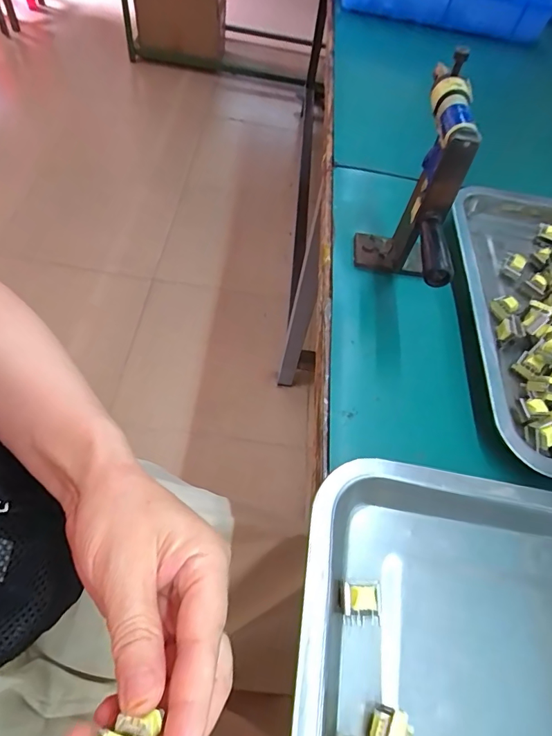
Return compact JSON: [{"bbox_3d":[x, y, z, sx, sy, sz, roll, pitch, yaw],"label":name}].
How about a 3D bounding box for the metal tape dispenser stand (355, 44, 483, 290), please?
[{"bbox_3d":[0.108,-0.130,0.321,0.072,0.127,0.165,15,57,2],"label":"metal tape dispenser stand"}]

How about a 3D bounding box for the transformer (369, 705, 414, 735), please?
[{"bbox_3d":[0.052,0.168,0.195,0.018,0.019,0.019,19,57,5],"label":"transformer"}]

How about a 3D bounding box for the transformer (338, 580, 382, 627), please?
[{"bbox_3d":[0.042,0.122,0.220,0.021,0.017,0.019,8,57,-3],"label":"transformer"}]

